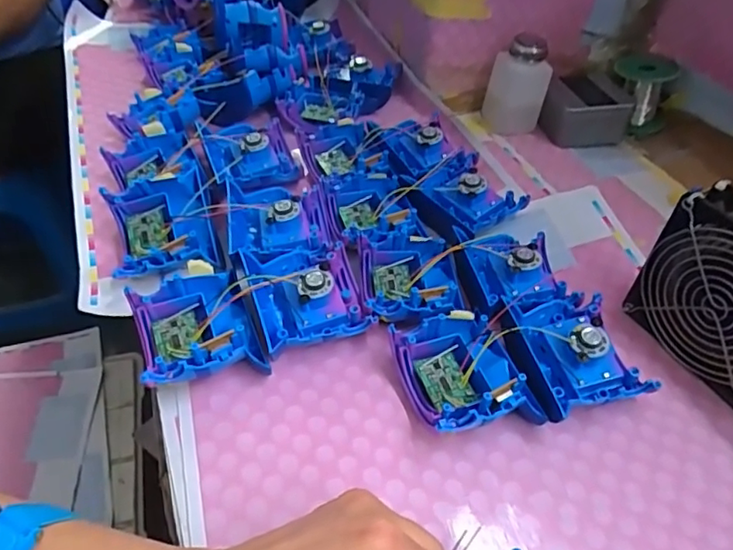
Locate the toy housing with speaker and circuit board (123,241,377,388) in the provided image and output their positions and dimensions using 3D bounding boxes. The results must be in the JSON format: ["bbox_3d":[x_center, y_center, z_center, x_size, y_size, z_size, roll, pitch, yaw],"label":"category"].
[{"bbox_3d":[-0.080,0.024,0.409,0.167,0.032,0.097,-12,47,-17],"label":"toy housing with speaker and circuit board"}]

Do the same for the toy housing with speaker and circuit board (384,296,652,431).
[{"bbox_3d":[0.103,0.062,0.393,0.160,0.042,0.095,-9,46,-15],"label":"toy housing with speaker and circuit board"}]

